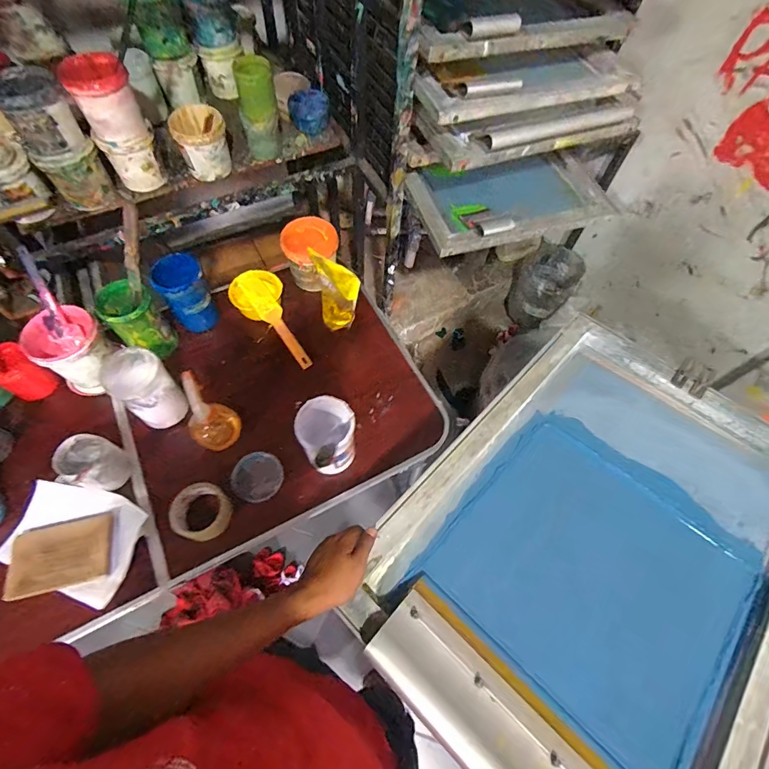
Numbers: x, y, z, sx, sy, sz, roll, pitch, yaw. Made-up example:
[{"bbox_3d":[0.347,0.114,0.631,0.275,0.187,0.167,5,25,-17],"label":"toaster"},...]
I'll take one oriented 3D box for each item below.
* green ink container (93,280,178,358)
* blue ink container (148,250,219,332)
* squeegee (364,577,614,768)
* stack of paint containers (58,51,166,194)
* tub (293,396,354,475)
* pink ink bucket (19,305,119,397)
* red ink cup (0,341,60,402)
[{"bbox_3d":[-0.505,-0.129,0.849,0.105,0.143,0.101,-37,70,-20],"label":"green ink container"},{"bbox_3d":[-0.429,-0.197,0.891,0.100,0.149,0.099,-27,67,-16],"label":"blue ink container"},{"bbox_3d":[0.129,0.377,0.441,0.324,0.032,0.118,37,42,19],"label":"squeegee"},{"bbox_3d":[-0.607,-0.598,0.935,0.121,0.240,0.123,-22,66,-14],"label":"stack of paint containers"},{"bbox_3d":[-0.102,0.099,0.753,0.096,0.152,0.102,1,63,-3],"label":"tub"},{"bbox_3d":[-0.618,-0.064,0.819,0.117,0.136,0.120,1,63,-3],"label":"pink ink bucket"},{"bbox_3d":[-0.716,-0.017,0.807,0.069,0.126,0.070,1,63,-3],"label":"red ink cup"}]

